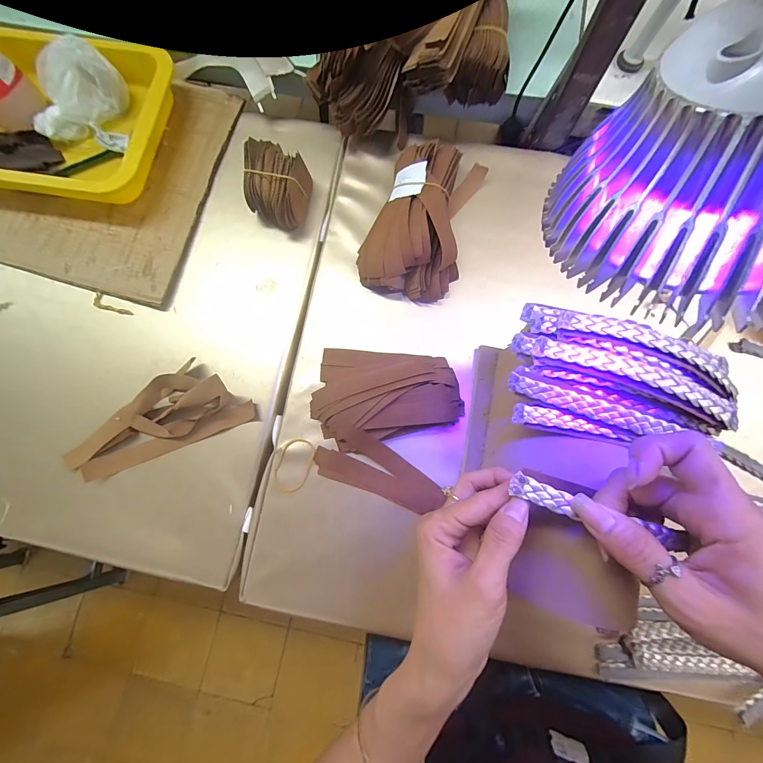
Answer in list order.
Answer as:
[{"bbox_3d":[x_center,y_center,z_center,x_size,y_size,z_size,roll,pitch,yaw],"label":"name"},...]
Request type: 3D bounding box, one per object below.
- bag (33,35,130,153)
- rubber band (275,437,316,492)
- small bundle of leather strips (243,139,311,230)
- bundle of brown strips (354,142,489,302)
[{"bbox_3d":[-0.340,-0.318,0.390,0.083,0.058,0.092,2,80,2],"label":"bag"},{"bbox_3d":[-0.086,0.082,0.334,0.034,0.004,0.052,16,80,4],"label":"rubber band"},{"bbox_3d":[-0.113,-0.211,0.370,0.057,0.050,0.074,13,80,4],"label":"small bundle of leather strips"},{"bbox_3d":[0.040,-0.170,0.358,0.097,0.046,0.161,15,80,4],"label":"bundle of brown strips"}]

